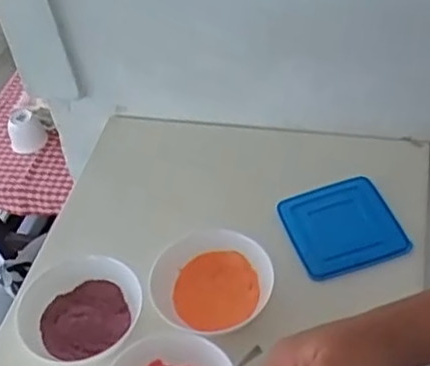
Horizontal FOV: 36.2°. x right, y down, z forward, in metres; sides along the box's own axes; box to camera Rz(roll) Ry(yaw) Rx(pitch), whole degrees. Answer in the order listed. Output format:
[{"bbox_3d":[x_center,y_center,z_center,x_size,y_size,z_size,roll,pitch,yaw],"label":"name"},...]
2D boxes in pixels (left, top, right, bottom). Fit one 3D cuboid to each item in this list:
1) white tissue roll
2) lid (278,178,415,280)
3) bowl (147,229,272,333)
[{"bbox_3d":[-0.454,-0.123,1.582,0.089,0.076,0.074,-24,47,-16],"label":"white tissue roll"},{"bbox_3d":[0.170,0.059,0.872,0.141,0.016,0.135,-15,45,-7],"label":"lid"},{"bbox_3d":[-0.003,0.130,0.810,0.146,0.063,0.143,-4,45,4],"label":"bowl"}]

